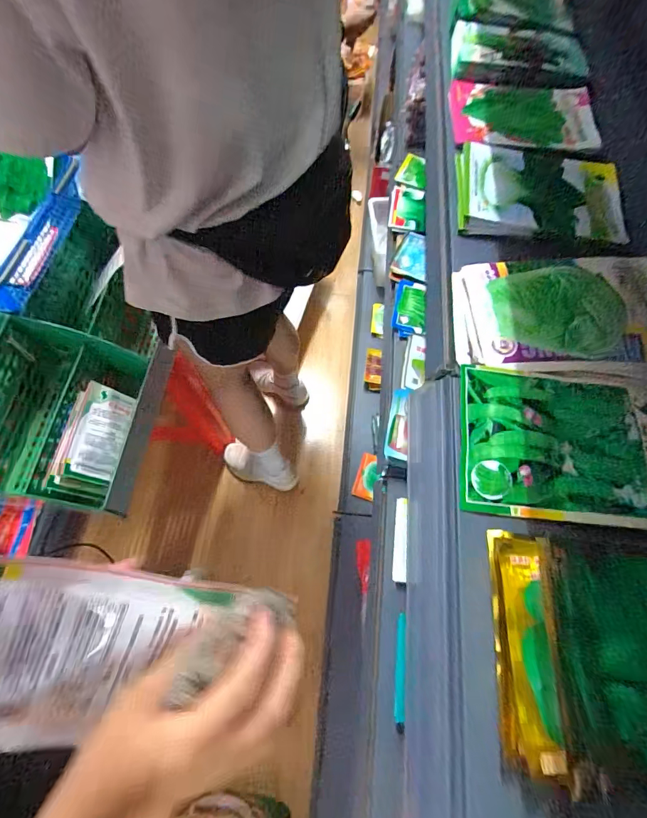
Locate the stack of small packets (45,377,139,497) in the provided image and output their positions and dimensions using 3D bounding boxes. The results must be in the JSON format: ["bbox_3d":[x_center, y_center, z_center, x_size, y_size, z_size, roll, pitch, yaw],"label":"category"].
[{"bbox_3d":[-0.438,0.060,0.735,0.050,0.099,0.201,-18,57,40],"label":"stack of small packets"}]

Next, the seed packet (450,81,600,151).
[{"bbox_3d":[0.272,-0.405,0.532,0.195,0.016,0.137,0,65,-1],"label":"seed packet"}]

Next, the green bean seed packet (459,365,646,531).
[{"bbox_3d":[0.202,0.030,0.325,0.171,0.015,0.124,6,65,2],"label":"green bean seed packet"}]

